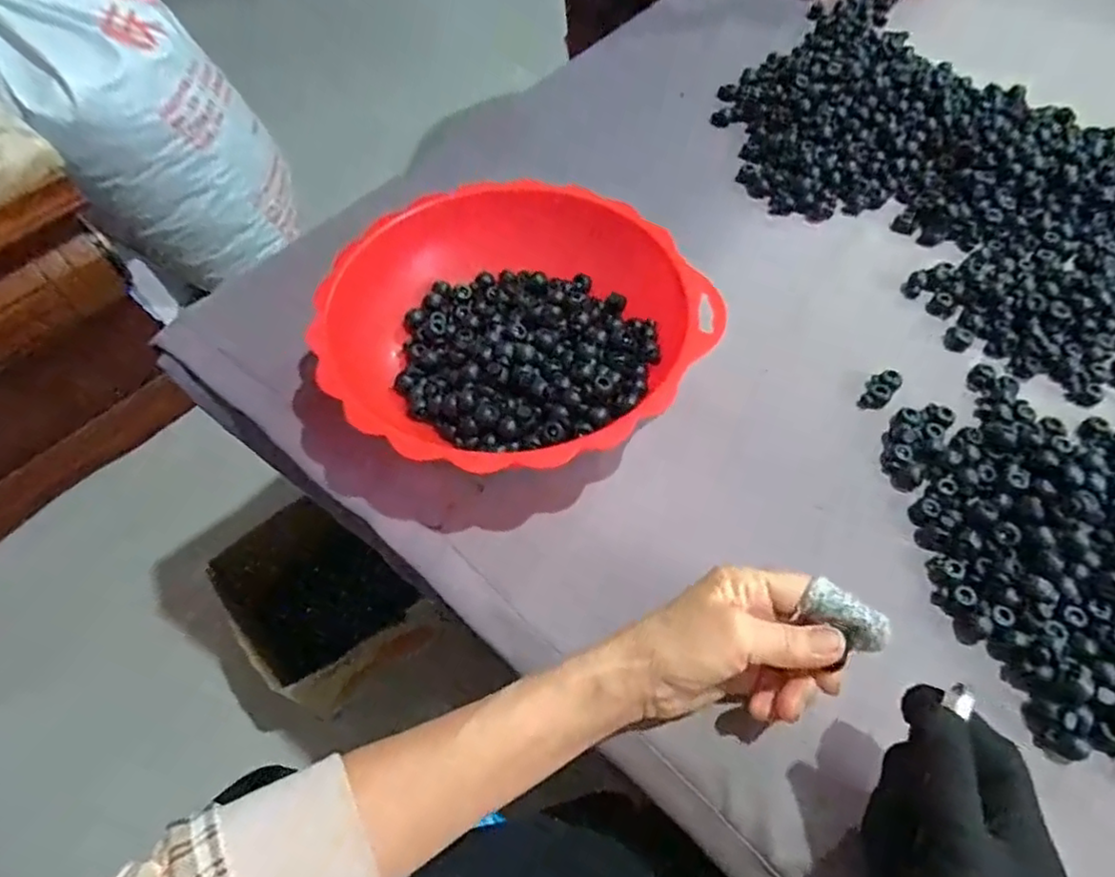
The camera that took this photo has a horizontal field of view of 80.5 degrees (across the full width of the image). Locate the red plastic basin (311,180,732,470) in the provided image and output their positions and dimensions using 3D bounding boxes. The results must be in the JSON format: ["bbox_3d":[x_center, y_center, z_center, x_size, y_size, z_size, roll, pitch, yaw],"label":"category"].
[{"bbox_3d":[-0.027,-0.067,0.448,0.228,0.078,0.233,-1,57,1],"label":"red plastic basin"}]

